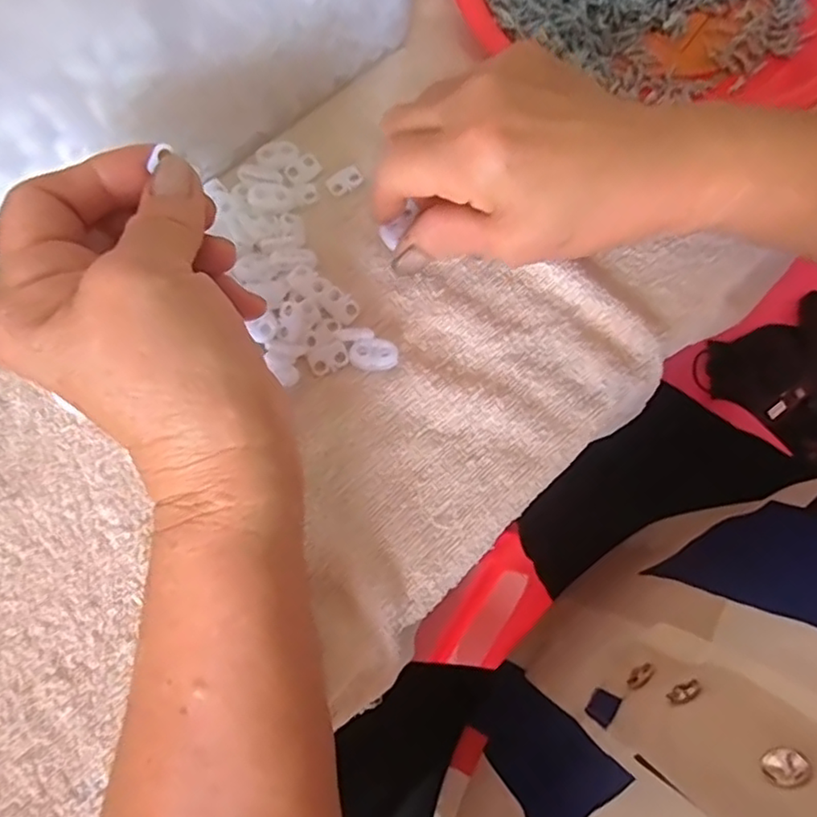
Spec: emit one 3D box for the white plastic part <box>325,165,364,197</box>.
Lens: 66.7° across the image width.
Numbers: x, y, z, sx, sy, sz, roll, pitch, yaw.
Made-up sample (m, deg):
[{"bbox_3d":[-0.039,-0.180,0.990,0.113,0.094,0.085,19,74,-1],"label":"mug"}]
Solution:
[{"bbox_3d":[-0.033,-0.117,0.319,0.017,0.004,0.012,-35,76,-11],"label":"white plastic part"}]

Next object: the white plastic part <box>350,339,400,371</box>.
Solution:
[{"bbox_3d":[-0.016,-0.024,0.285,0.022,0.006,0.015,3,72,1],"label":"white plastic part"}]

